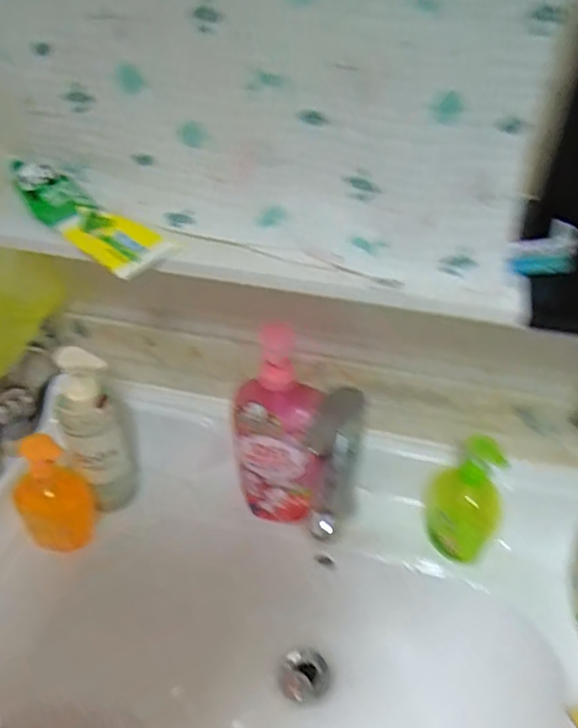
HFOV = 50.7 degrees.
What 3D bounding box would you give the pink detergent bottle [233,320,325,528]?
[{"bbox_3d":[-0.011,0.068,0.662,0.092,0.255,0.073,-3,42,-4],"label":"pink detergent bottle"}]

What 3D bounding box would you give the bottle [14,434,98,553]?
[{"bbox_3d":[-0.261,0.146,0.679,0.074,0.149,0.044,-16,44,-18],"label":"bottle"}]

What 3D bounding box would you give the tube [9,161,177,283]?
[{"bbox_3d":[-0.182,-0.137,0.552,0.057,0.037,0.191,-33,52,-32],"label":"tube"}]

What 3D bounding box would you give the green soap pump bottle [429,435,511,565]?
[{"bbox_3d":[0.192,0.141,0.659,0.075,0.165,0.059,18,44,18],"label":"green soap pump bottle"}]

